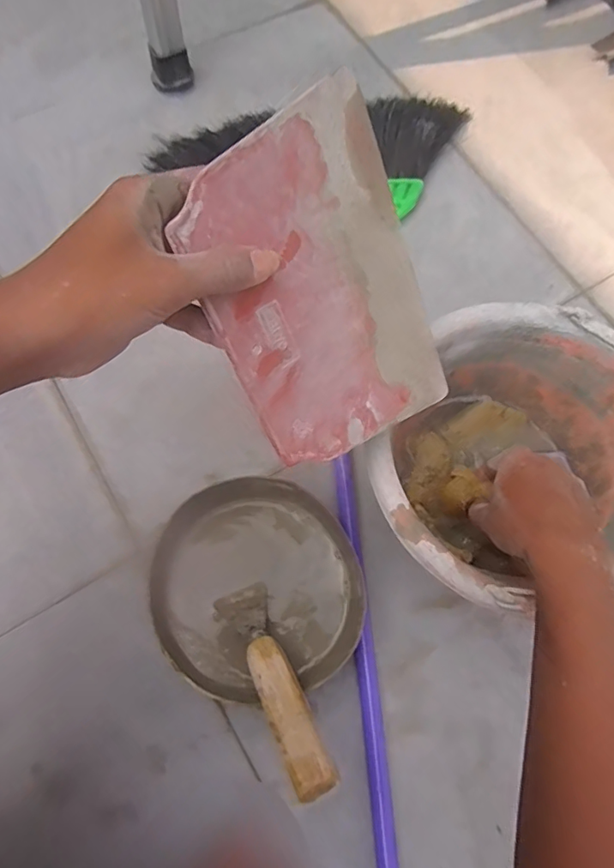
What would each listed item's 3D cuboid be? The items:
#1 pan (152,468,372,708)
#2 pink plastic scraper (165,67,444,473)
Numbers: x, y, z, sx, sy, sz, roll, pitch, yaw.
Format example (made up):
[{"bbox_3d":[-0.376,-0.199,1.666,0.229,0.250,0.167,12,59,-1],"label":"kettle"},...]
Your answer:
[{"bbox_3d":[-0.045,0.139,0.477,0.179,0.071,0.179,1,71,-2],"label":"pan"},{"bbox_3d":[0.013,-0.080,0.306,0.144,0.005,0.199,-38,120,-23],"label":"pink plastic scraper"}]

